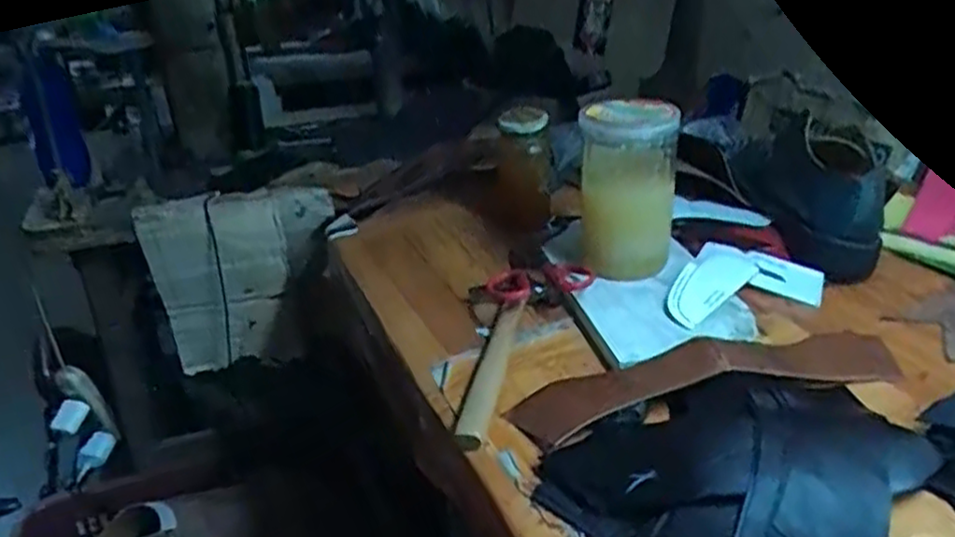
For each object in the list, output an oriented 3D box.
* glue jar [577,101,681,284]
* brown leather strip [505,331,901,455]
[{"bbox_3d":[0.152,-0.083,0.743,0.091,0.157,0.085,8,29,20],"label":"glue jar"},{"bbox_3d":[0.192,0.084,0.594,0.328,0.024,0.073,-9,27,-11],"label":"brown leather strip"}]

